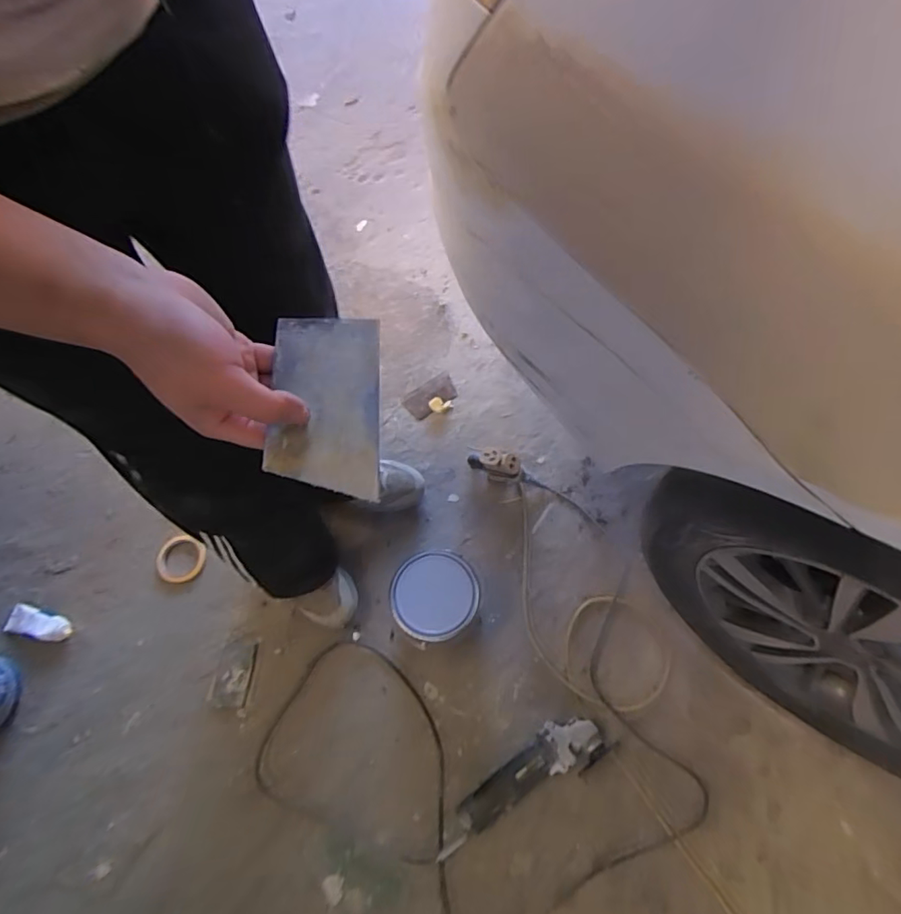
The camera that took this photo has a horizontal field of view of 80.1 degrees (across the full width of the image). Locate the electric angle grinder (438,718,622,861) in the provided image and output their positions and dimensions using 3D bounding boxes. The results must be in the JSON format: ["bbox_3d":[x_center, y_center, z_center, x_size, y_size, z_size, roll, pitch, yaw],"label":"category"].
[{"bbox_3d":[0.113,0.550,0.916,0.331,0.064,0.096,-27,67,-8],"label":"electric angle grinder"}]

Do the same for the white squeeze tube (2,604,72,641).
[{"bbox_3d":[-0.803,0.326,1.044,0.133,0.027,0.049,12,68,9],"label":"white squeeze tube"}]

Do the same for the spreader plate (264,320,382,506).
[{"bbox_3d":[-0.086,-0.039,0.372,0.072,0.006,0.142,-1,64,-6],"label":"spreader plate"}]

